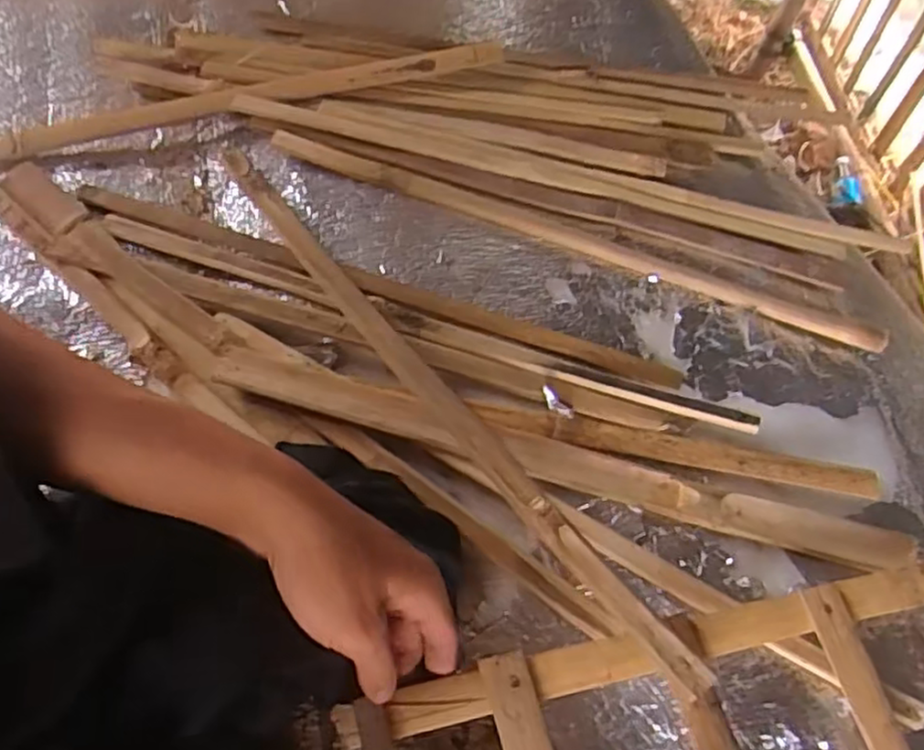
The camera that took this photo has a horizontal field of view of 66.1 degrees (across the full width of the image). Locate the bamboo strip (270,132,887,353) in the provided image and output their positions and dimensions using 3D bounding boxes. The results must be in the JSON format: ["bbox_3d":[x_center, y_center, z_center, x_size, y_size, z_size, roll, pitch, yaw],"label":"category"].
[{"bbox_3d":[0.086,-0.113,0.575,0.506,0.009,0.028,20,65,4],"label":"bamboo strip"}]

